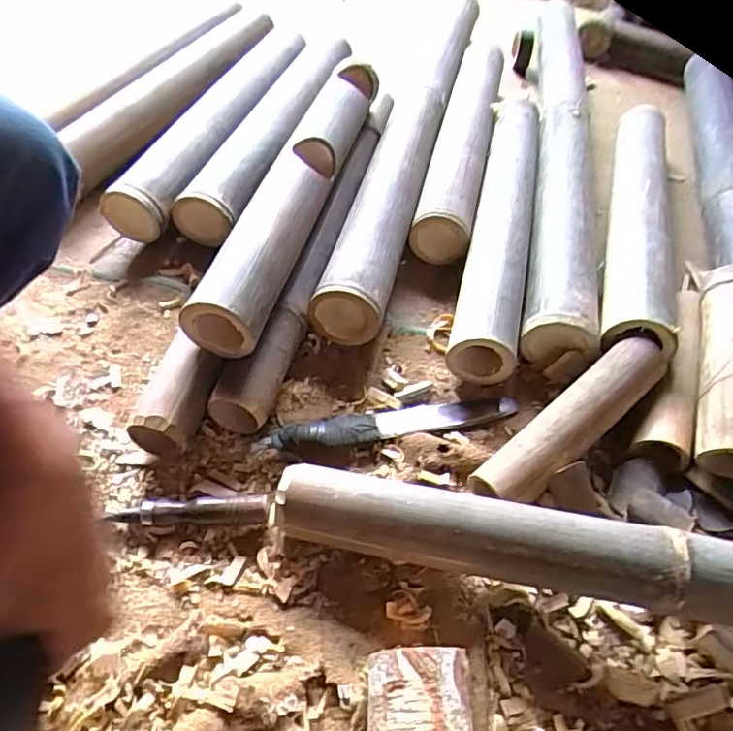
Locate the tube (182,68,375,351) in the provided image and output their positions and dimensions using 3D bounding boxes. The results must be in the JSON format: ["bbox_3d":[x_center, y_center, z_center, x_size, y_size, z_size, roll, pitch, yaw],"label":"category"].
[{"bbox_3d":[-0.075,-0.211,0.695,0.073,0.084,0.495,15,51,8],"label":"tube"}]

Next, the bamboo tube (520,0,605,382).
[{"bbox_3d":[0.295,-0.292,0.866,0.106,0.090,0.749,12,51,5],"label":"bamboo tube"}]

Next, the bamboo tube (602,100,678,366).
[{"bbox_3d":[0.369,-0.213,0.774,0.073,0.062,0.541,16,51,9],"label":"bamboo tube"}]

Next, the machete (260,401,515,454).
[{"bbox_3d":[0.026,0.056,0.593,0.272,0.020,0.036,-8,51,-11],"label":"machete"}]

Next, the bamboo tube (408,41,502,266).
[{"bbox_3d":[0.157,-0.372,0.926,0.077,0.077,0.579,12,51,6],"label":"bamboo tube"}]

